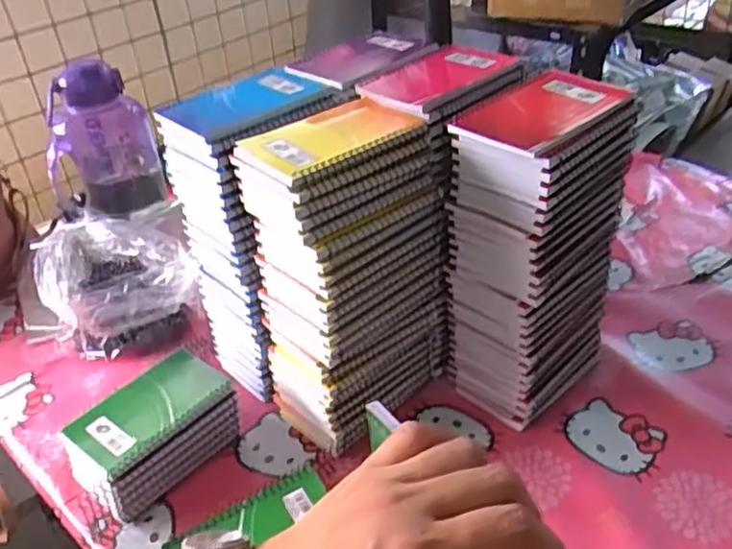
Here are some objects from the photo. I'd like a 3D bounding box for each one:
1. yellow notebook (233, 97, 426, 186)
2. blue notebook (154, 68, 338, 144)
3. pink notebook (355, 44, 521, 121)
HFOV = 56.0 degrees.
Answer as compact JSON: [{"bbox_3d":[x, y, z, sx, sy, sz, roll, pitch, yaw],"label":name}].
[{"bbox_3d":[-0.030,-0.111,0.542,0.128,0.014,0.086,-28,40,-28],"label":"yellow notebook"},{"bbox_3d":[-0.100,-0.152,0.599,0.137,0.015,0.085,-25,39,-25],"label":"blue notebook"},{"bbox_3d":[0.062,-0.175,0.609,0.132,0.017,0.099,-31,42,-31],"label":"pink notebook"}]

